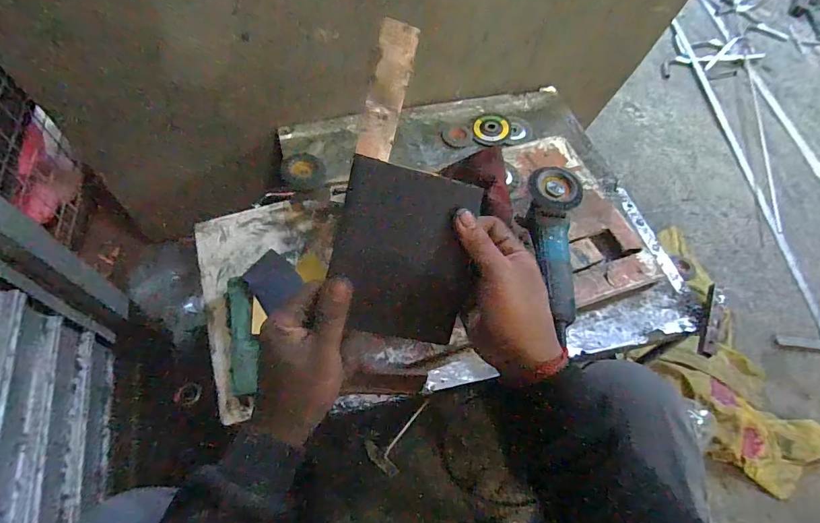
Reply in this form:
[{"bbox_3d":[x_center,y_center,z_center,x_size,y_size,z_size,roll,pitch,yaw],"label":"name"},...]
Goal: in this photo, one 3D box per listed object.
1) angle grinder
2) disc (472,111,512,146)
[{"bbox_3d":[0.235,-0.018,0.682,0.081,0.075,0.271,1,74,2],"label":"angle grinder"},{"bbox_3d":[0.178,-0.291,0.900,0.081,0.015,0.093,16,60,4],"label":"disc"}]

